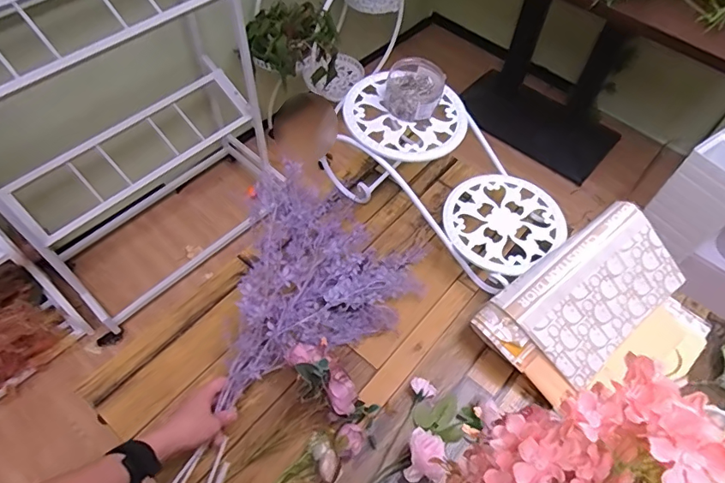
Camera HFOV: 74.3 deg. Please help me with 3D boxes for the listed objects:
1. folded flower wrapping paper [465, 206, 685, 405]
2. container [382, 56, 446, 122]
[{"bbox_3d":[0.359,0.102,0.767,0.312,0.049,0.195,-39,93,-9],"label":"folded flower wrapping paper"},{"bbox_3d":[0.089,-0.271,0.835,0.099,0.053,0.115,10,57,4],"label":"container"}]

